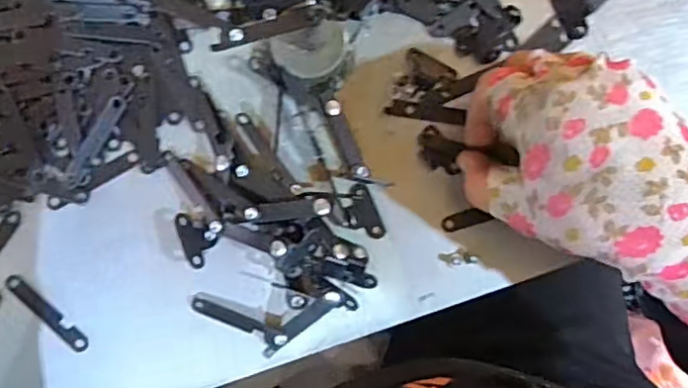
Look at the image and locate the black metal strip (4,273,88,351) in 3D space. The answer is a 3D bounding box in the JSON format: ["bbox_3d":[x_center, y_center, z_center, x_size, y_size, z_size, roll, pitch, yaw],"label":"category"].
[{"bbox_3d":[-0.150,0.060,0.317,0.051,0.004,0.009,43,85,1],"label":"black metal strip"}]

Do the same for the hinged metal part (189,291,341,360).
[{"bbox_3d":[-0.039,0.066,0.318,0.073,0.007,0.031,-3,87,6],"label":"hinged metal part"}]

